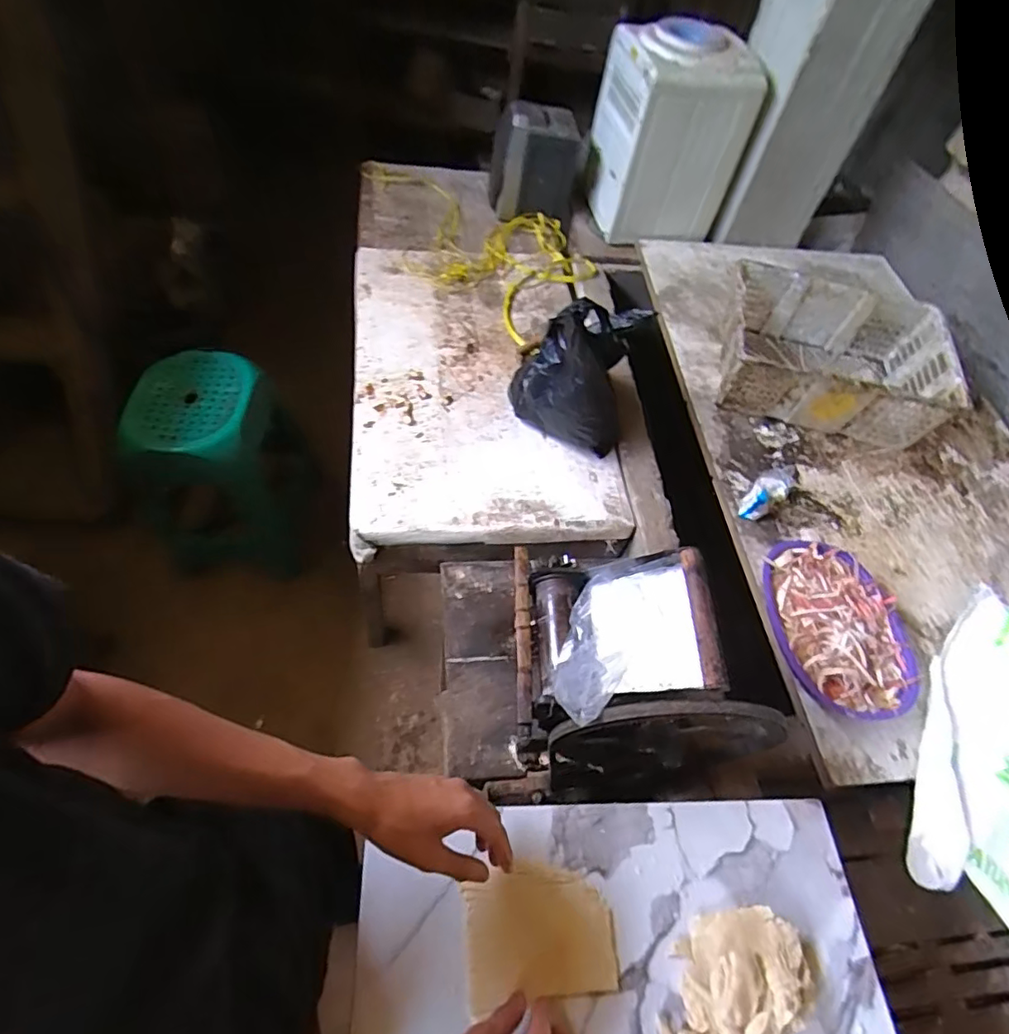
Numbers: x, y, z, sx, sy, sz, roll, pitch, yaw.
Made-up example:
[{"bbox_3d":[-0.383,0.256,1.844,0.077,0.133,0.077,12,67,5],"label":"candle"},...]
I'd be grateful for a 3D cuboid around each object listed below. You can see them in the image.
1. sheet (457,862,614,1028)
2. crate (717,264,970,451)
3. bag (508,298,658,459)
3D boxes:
[{"bbox_3d":[0.033,0.389,0.538,0.136,0.007,0.100,-3,55,-12],"label":"sheet"},{"bbox_3d":[0.727,-0.362,1.308,0.470,0.170,0.355,15,57,1],"label":"crate"},{"bbox_3d":[0.143,-0.284,1.134,0.230,0.290,0.182,6,57,-4],"label":"bag"}]

